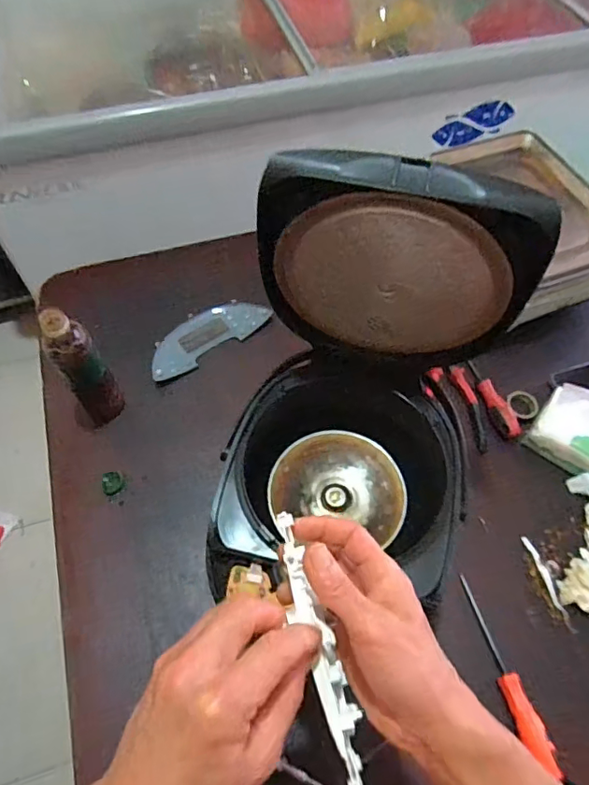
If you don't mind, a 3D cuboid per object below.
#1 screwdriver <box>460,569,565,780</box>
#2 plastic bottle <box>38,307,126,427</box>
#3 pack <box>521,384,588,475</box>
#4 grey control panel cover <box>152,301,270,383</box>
[{"bbox_3d":[0.247,0.325,0.616,0.025,0.026,0.208,-12,48,-8],"label":"screwdriver"},{"bbox_3d":[-0.282,-0.027,0.703,0.061,0.191,0.064,-34,66,-19],"label":"plastic bottle"},{"bbox_3d":[0.414,0.062,0.730,0.143,0.083,0.083,32,64,16],"label":"pack"},{"bbox_3d":[-0.147,-0.100,0.862,0.219,0.015,0.085,-33,66,-19],"label":"grey control panel cover"}]

